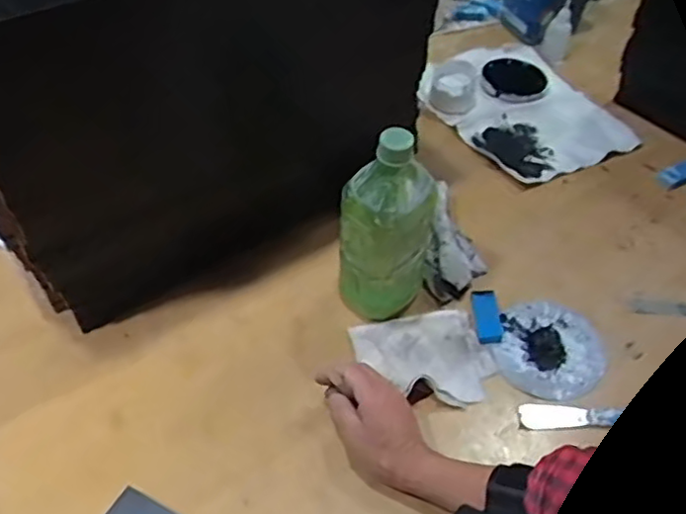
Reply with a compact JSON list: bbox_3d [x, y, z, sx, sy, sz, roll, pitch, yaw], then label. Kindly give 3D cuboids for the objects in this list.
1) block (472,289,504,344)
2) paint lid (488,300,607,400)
[{"bbox_3d":[0.153,0.061,0.701,0.028,0.009,0.066,0,49,-2],"label":"block"},{"bbox_3d":[0.212,0.094,0.682,0.106,0.007,0.112,1,49,-1],"label":"paint lid"}]

